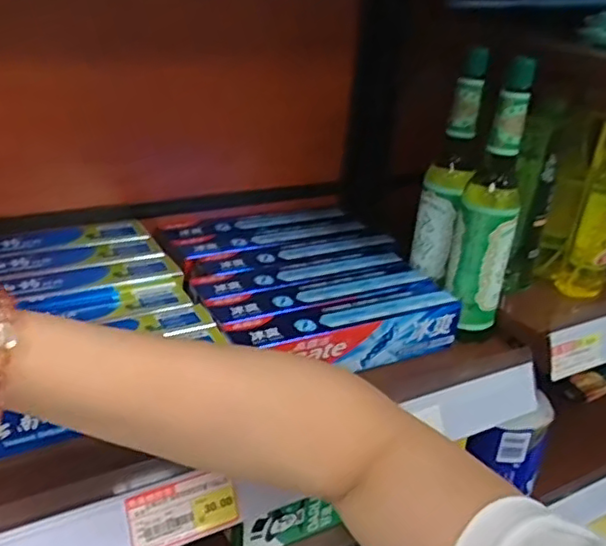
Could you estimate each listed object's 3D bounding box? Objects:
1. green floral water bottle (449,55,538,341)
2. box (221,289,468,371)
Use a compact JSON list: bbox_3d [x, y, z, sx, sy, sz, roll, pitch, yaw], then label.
[{"bbox_3d":[0.164,-0.059,0.542,0.047,0.229,0.068,14,28,15],"label":"green floral water bottle"},{"bbox_3d":[0.039,0.051,0.523,0.205,0.045,0.037,-9,31,-27],"label":"box"}]

